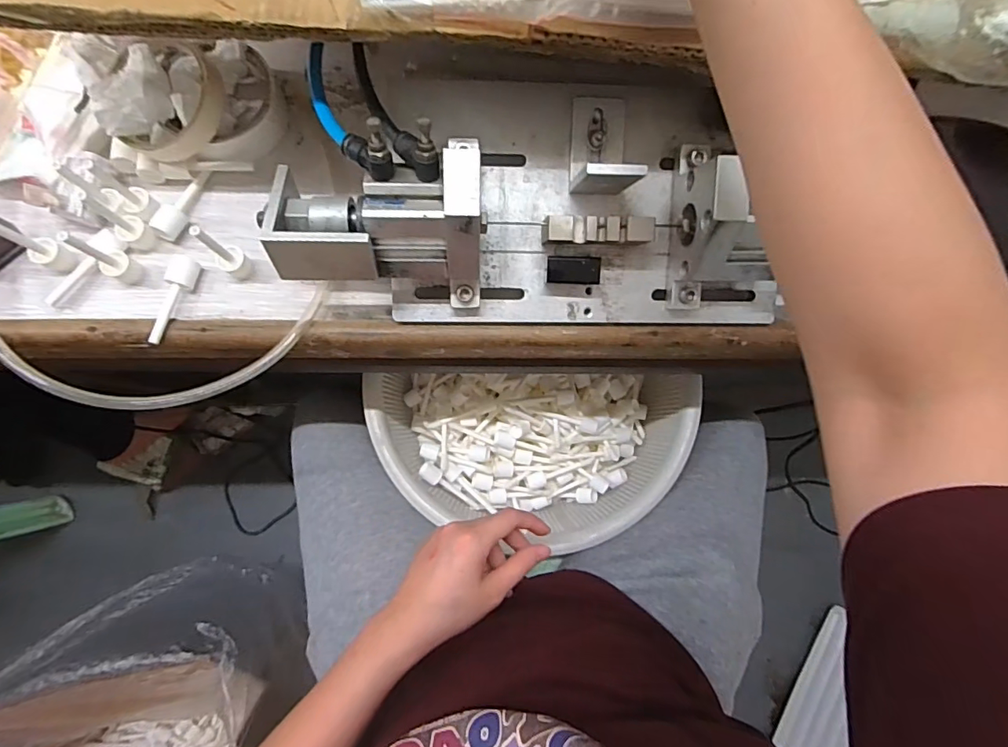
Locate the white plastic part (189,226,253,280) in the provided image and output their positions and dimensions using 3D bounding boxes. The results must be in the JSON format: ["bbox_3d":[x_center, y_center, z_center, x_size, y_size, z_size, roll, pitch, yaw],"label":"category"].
[{"bbox_3d":[-0.193,-0.083,0.344,0.018,0.051,0.019,0,82,-3],"label":"white plastic part"}]

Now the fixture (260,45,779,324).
[{"bbox_3d":[0.030,-0.107,0.331,0.338,0.100,0.155,3,100,-3],"label":"fixture"}]

